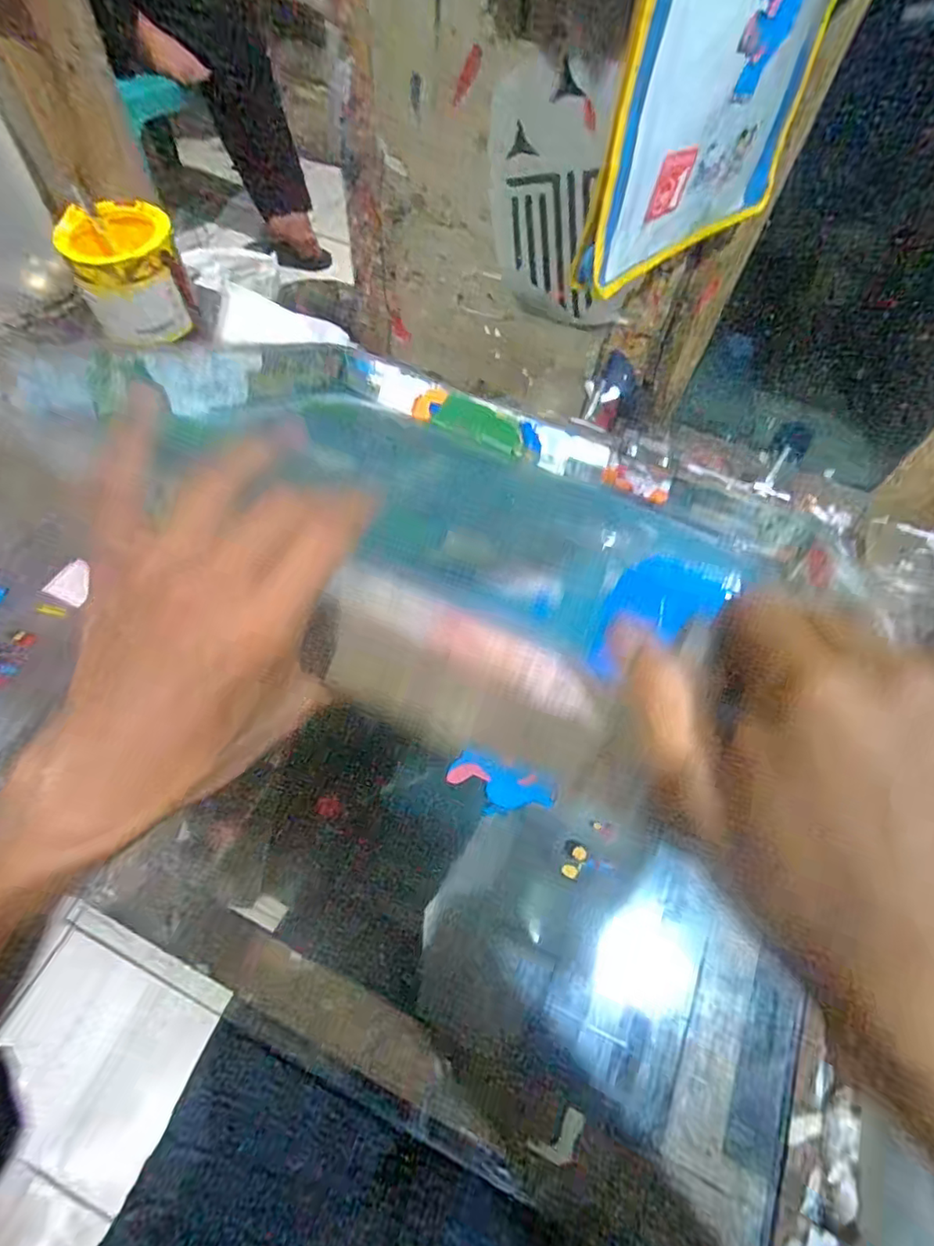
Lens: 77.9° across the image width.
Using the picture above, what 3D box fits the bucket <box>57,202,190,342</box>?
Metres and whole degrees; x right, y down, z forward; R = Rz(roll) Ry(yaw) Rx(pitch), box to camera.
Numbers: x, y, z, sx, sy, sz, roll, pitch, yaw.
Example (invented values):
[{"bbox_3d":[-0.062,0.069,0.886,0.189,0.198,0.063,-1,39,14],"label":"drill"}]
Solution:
[{"bbox_3d":[-0.365,-0.378,0.630,0.110,0.094,0.109,-25,65,-17],"label":"bucket"}]

